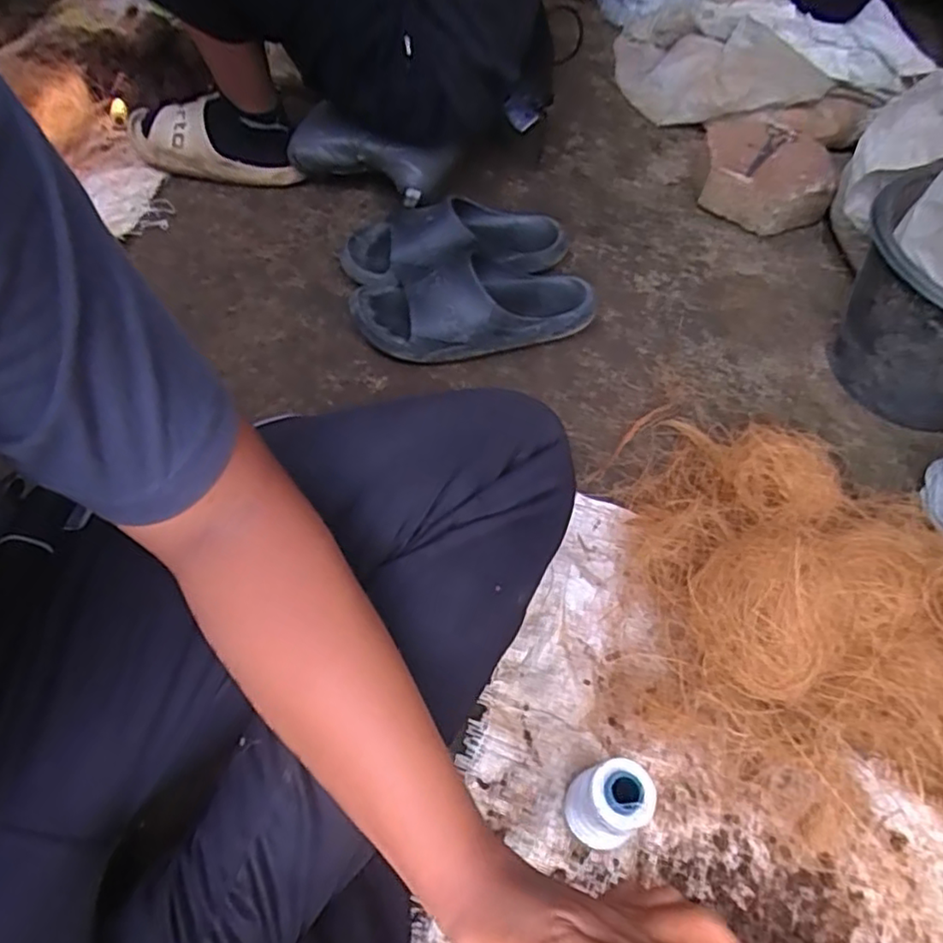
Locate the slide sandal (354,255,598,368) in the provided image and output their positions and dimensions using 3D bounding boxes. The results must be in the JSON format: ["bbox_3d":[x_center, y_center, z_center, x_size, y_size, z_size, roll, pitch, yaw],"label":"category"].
[{"bbox_3d":[0.004,-0.204,0.800,0.294,0.079,0.126,-2,57,-6],"label":"slide sandal"}]

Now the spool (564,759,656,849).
[{"bbox_3d":[0.100,0.250,0.476,0.045,0.115,0.049,2,56,-4],"label":"spool"}]

